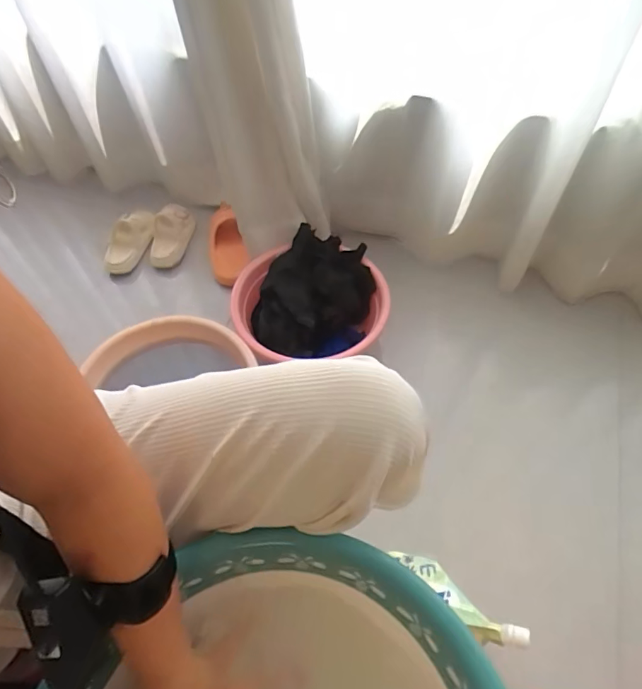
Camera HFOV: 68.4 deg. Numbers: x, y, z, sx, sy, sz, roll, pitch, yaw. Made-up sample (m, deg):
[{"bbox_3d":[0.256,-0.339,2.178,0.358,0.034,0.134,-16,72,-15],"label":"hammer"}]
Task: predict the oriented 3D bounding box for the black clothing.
[{"bbox_3d":[-0.007,-0.092,0.940,0.181,0.141,0.213,23,60,17],"label":"black clothing"}]

